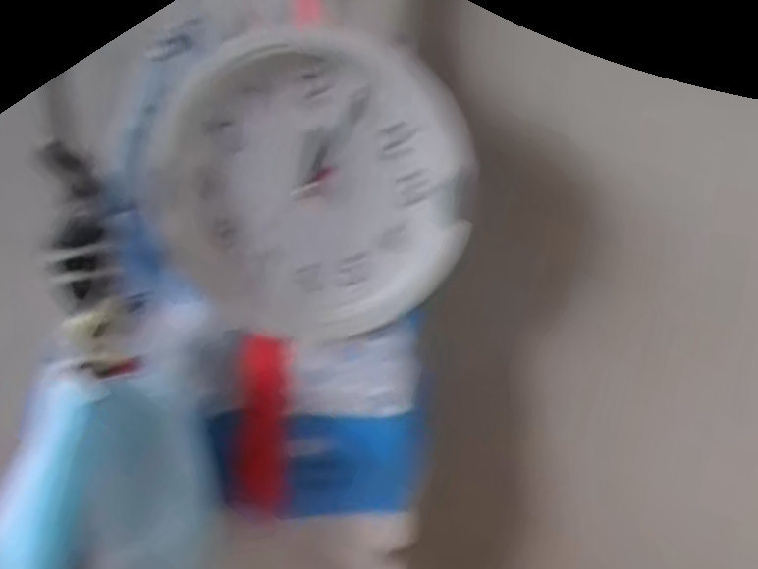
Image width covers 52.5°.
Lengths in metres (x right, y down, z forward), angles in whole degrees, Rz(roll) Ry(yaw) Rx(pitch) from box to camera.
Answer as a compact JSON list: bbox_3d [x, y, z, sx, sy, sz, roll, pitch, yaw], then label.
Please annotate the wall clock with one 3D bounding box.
[{"bbox_3d":[-0.036,-0.052,0.409,0.162,0.152,0.036,-1,19,5],"label":"wall clock"}]

